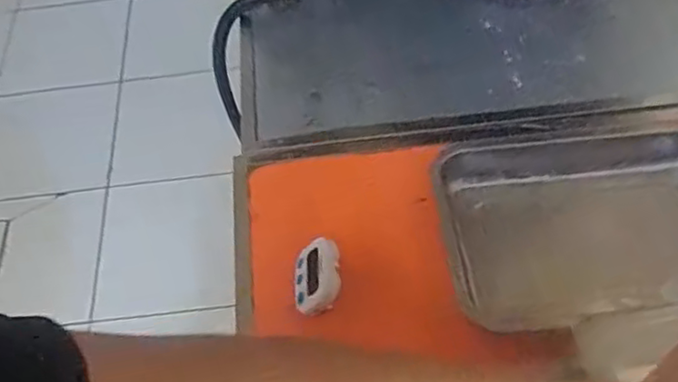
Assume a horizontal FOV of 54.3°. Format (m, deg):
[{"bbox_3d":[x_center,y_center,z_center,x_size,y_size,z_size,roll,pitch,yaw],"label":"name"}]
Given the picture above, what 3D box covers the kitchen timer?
[{"bbox_3d":[-0.023,0.083,0.638,0.056,0.015,0.070,-16,65,36],"label":"kitchen timer"}]

